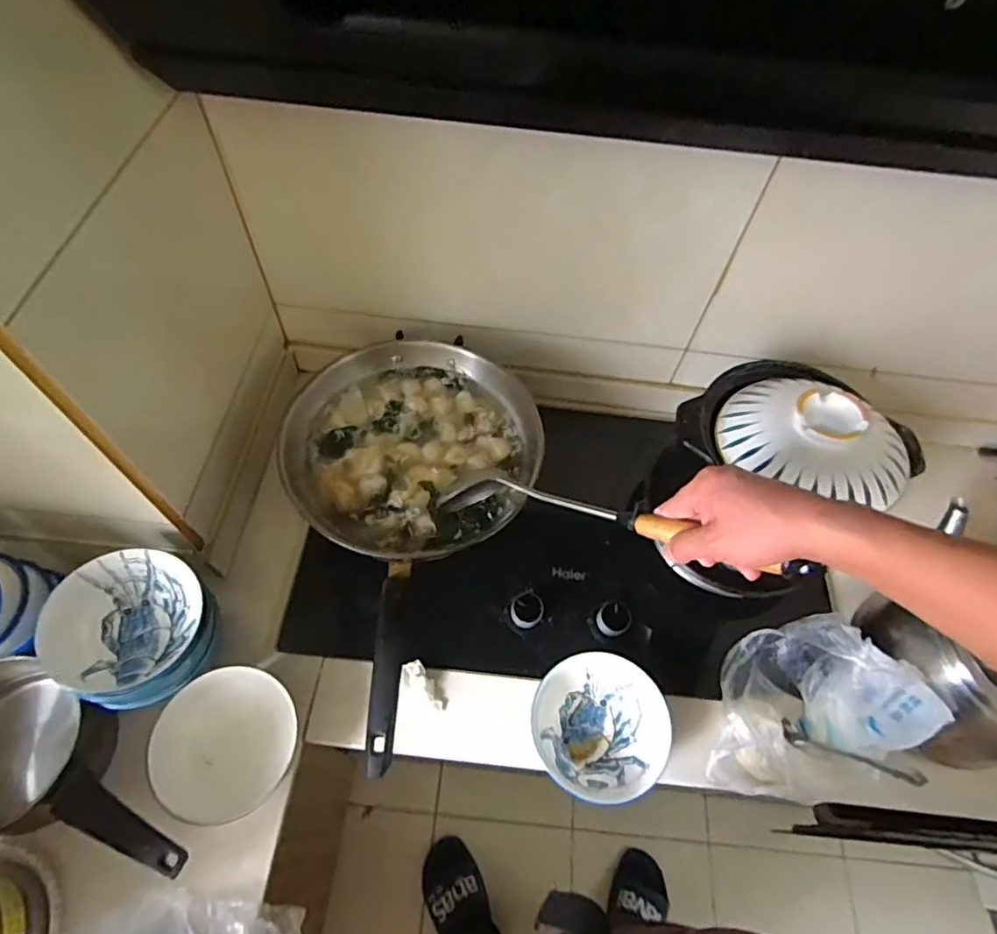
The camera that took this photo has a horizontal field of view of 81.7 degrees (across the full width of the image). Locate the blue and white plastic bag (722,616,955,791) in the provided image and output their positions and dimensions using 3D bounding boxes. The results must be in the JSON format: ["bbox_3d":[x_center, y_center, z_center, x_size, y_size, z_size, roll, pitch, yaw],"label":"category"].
[{"bbox_3d":[0.356,0.256,0.644,0.185,0.111,0.161,-16,62,-13],"label":"blue and white plastic bag"}]

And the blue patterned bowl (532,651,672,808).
[{"bbox_3d":[0.109,0.290,0.644,0.142,0.069,0.145,2,59,-3],"label":"blue patterned bowl"}]

